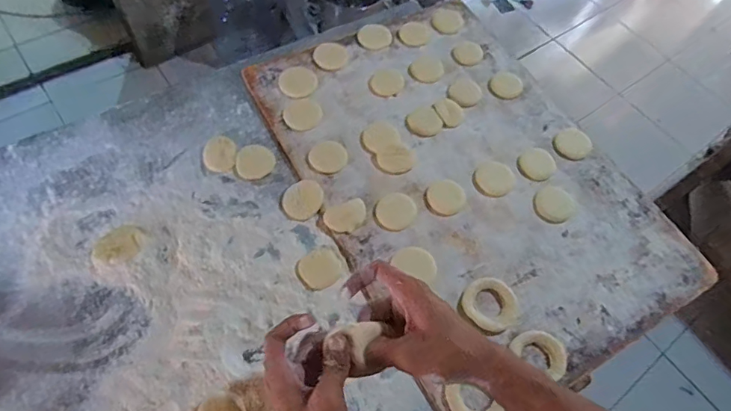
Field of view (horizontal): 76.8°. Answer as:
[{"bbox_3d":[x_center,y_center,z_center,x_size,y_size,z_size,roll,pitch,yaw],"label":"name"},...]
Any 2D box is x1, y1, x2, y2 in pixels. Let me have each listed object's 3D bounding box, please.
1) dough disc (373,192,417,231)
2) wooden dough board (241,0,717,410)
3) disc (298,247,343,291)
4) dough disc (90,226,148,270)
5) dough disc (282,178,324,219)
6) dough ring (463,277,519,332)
[{"bbox_3d":[0.039,0.007,0.601,0.055,0.004,0.052,2,61,-3],"label":"dough disc"},{"bbox_3d":[0.135,-0.059,0.646,0.405,0.012,0.588,-25,66,-17],"label":"wooden dough board"},{"bbox_3d":[-0.054,0.076,0.564,0.050,0.004,0.049,2,61,-3],"label":"disc"},{"bbox_3d":[-0.291,0.049,0.545,0.061,0.013,0.046,-29,67,-18],"label":"dough disc"},{"bbox_3d":[-0.082,-0.009,0.602,0.051,0.013,0.051,2,61,-3],"label":"dough disc"},{"bbox_3d":[0.147,0.116,0.541,0.060,0.015,0.061,2,61,-3],"label":"dough ring"}]

